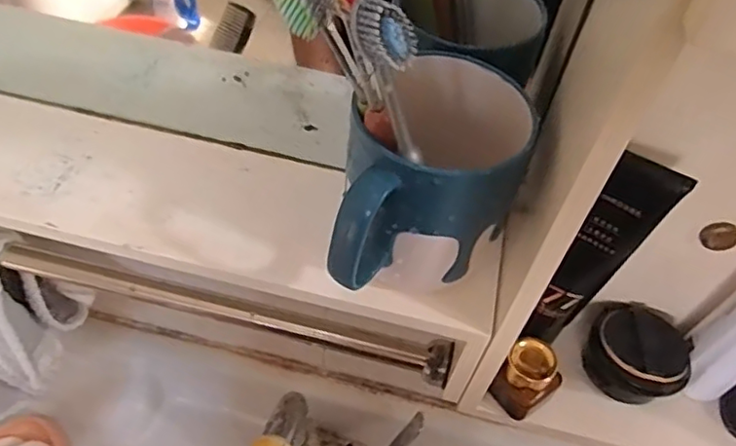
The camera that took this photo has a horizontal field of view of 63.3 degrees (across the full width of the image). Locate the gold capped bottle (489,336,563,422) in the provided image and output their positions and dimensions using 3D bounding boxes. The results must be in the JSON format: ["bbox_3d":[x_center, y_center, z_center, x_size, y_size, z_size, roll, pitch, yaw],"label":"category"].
[{"bbox_3d":[0.100,0.096,0.374,0.032,0.043,0.033,-32,60,-27],"label":"gold capped bottle"}]

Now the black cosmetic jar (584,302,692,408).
[{"bbox_3d":[0.176,0.083,0.389,0.063,0.037,0.061,3,51,-3],"label":"black cosmetic jar"}]

